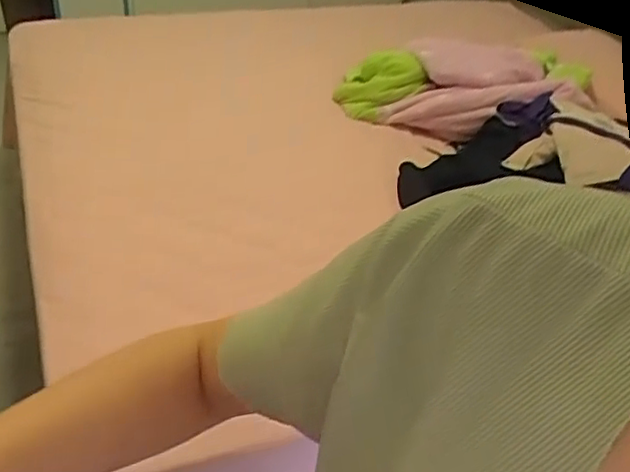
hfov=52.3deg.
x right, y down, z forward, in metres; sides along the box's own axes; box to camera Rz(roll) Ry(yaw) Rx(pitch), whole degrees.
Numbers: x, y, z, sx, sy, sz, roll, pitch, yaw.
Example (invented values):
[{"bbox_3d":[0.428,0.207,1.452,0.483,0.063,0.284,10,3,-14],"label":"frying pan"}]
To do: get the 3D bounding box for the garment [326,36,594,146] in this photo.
[{"bbox_3d":[0.364,-0.380,1.688,0.583,0.178,0.286,1,39,-8],"label":"garment"}]

